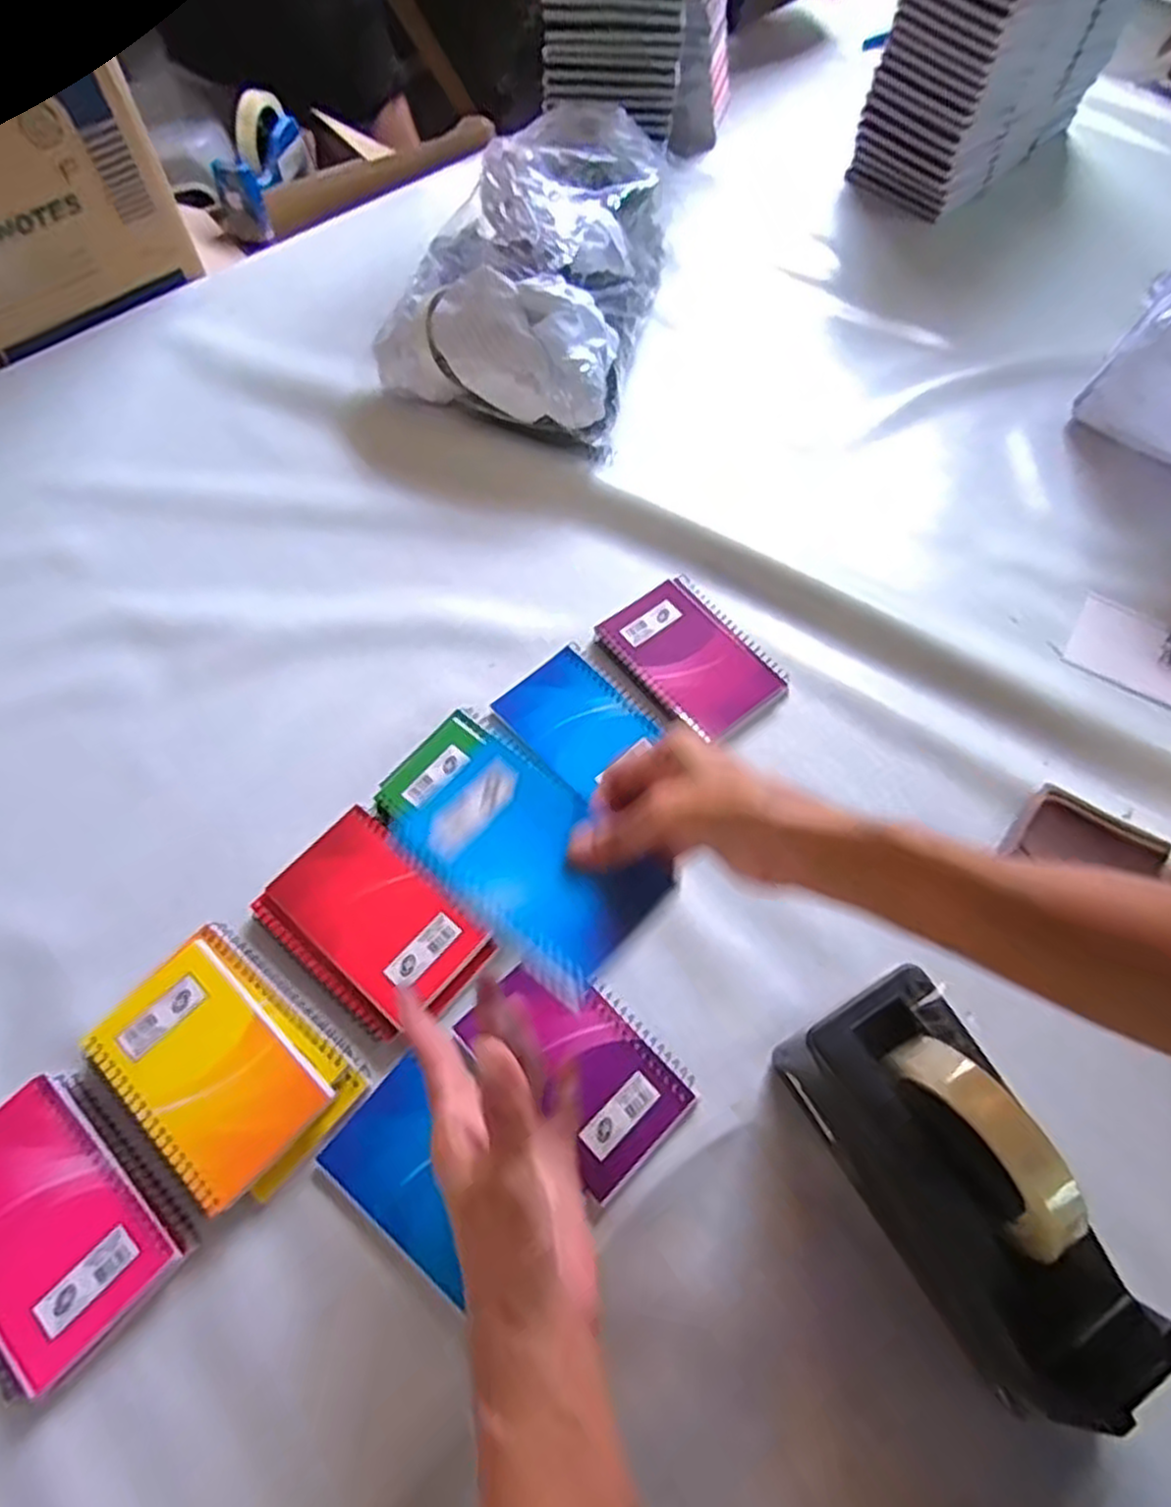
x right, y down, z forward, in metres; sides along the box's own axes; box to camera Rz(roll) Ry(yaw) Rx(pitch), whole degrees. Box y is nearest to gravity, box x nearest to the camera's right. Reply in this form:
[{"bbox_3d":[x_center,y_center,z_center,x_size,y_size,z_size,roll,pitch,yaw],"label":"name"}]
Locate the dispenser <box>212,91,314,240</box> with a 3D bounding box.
[{"bbox_3d":[-0.425,-0.773,1.010,0.072,0.087,0.154,11,75,4],"label":"dispenser"}]

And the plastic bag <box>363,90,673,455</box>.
[{"bbox_3d":[-0.050,-0.446,0.709,0.211,0.139,0.326,12,63,5],"label":"plastic bag"}]

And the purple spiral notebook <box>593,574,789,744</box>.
[{"bbox_3d":[0.083,-0.077,0.596,0.096,0.014,0.132,-34,69,-17],"label":"purple spiral notebook"}]

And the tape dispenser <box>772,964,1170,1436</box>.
[{"bbox_3d":[0.191,0.215,0.391,0.075,0.128,0.191,-28,67,-15],"label":"tape dispenser"}]

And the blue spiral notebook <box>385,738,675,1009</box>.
[{"bbox_3d":[-0.028,0.053,0.393,0.126,0.015,0.080,38,68,17],"label":"blue spiral notebook"}]

